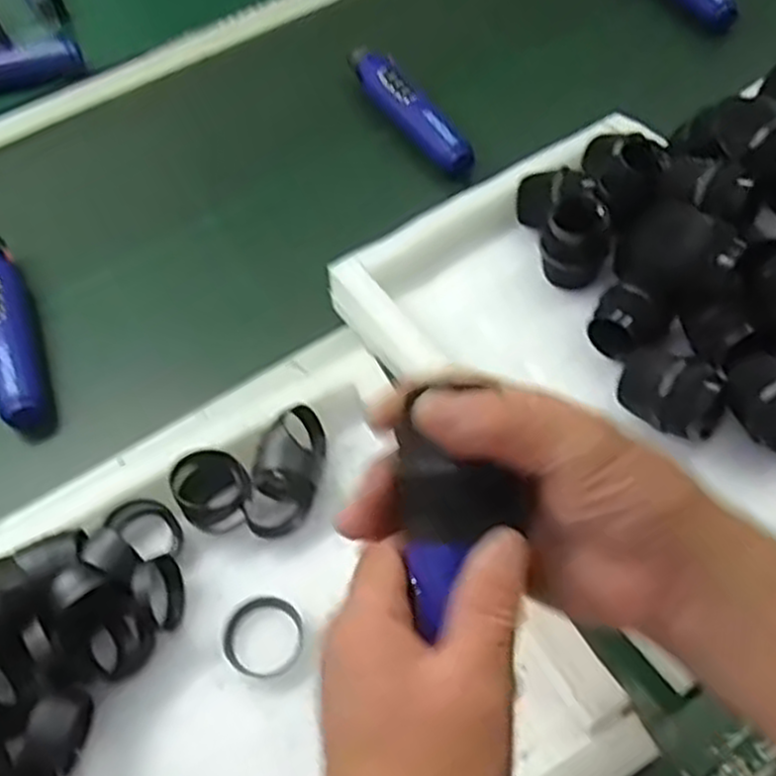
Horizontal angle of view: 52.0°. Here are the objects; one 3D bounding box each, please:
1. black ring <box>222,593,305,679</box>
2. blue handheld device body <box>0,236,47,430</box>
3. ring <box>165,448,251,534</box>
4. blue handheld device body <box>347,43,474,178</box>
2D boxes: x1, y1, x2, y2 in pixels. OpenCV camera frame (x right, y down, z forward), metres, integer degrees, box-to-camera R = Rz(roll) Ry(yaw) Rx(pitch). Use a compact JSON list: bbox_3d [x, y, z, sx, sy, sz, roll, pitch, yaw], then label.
[{"bbox_3d":[-0.071,0.141,0.452,0.045,0.008,0.046,-3,55,4],"label":"black ring"},{"bbox_3d":[-0.297,-0.051,0.618,0.033,0.033,0.190,-21,56,-9],"label":"blue handheld device body"},{"bbox_3d":[-0.110,0.063,0.497,0.043,0.030,0.046,-3,55,4],"label":"ring"},{"bbox_3d":[0.013,-0.264,0.740,0.031,0.035,0.203,-27,57,-13],"label":"blue handheld device body"}]

